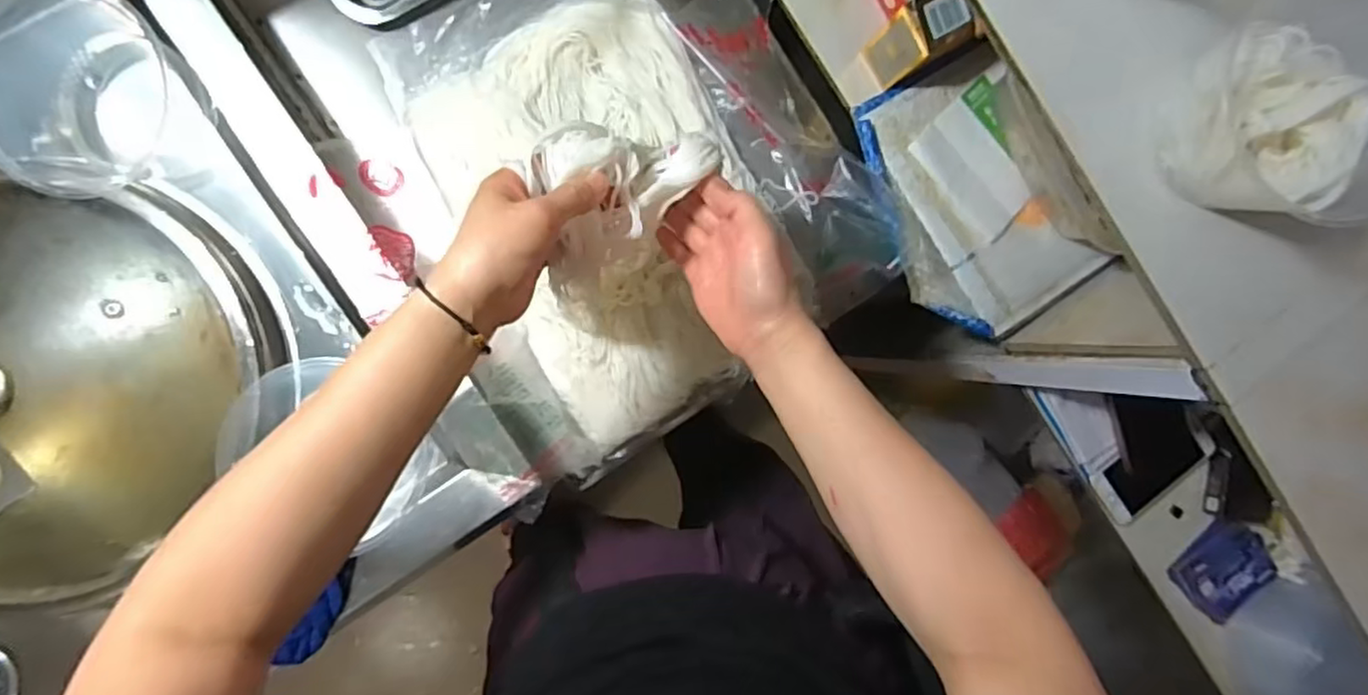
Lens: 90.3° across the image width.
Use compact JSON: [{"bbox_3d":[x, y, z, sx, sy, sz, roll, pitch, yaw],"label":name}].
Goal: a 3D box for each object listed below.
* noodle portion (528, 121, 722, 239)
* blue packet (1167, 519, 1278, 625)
[{"bbox_3d":[-0.038,-0.106,0.430,0.116,0.034,0.064,-2,91,-24],"label":"noodle portion"},{"bbox_3d":[0.568,0.232,0.720,0.081,0.029,0.100,42,85,-6],"label":"blue packet"}]

